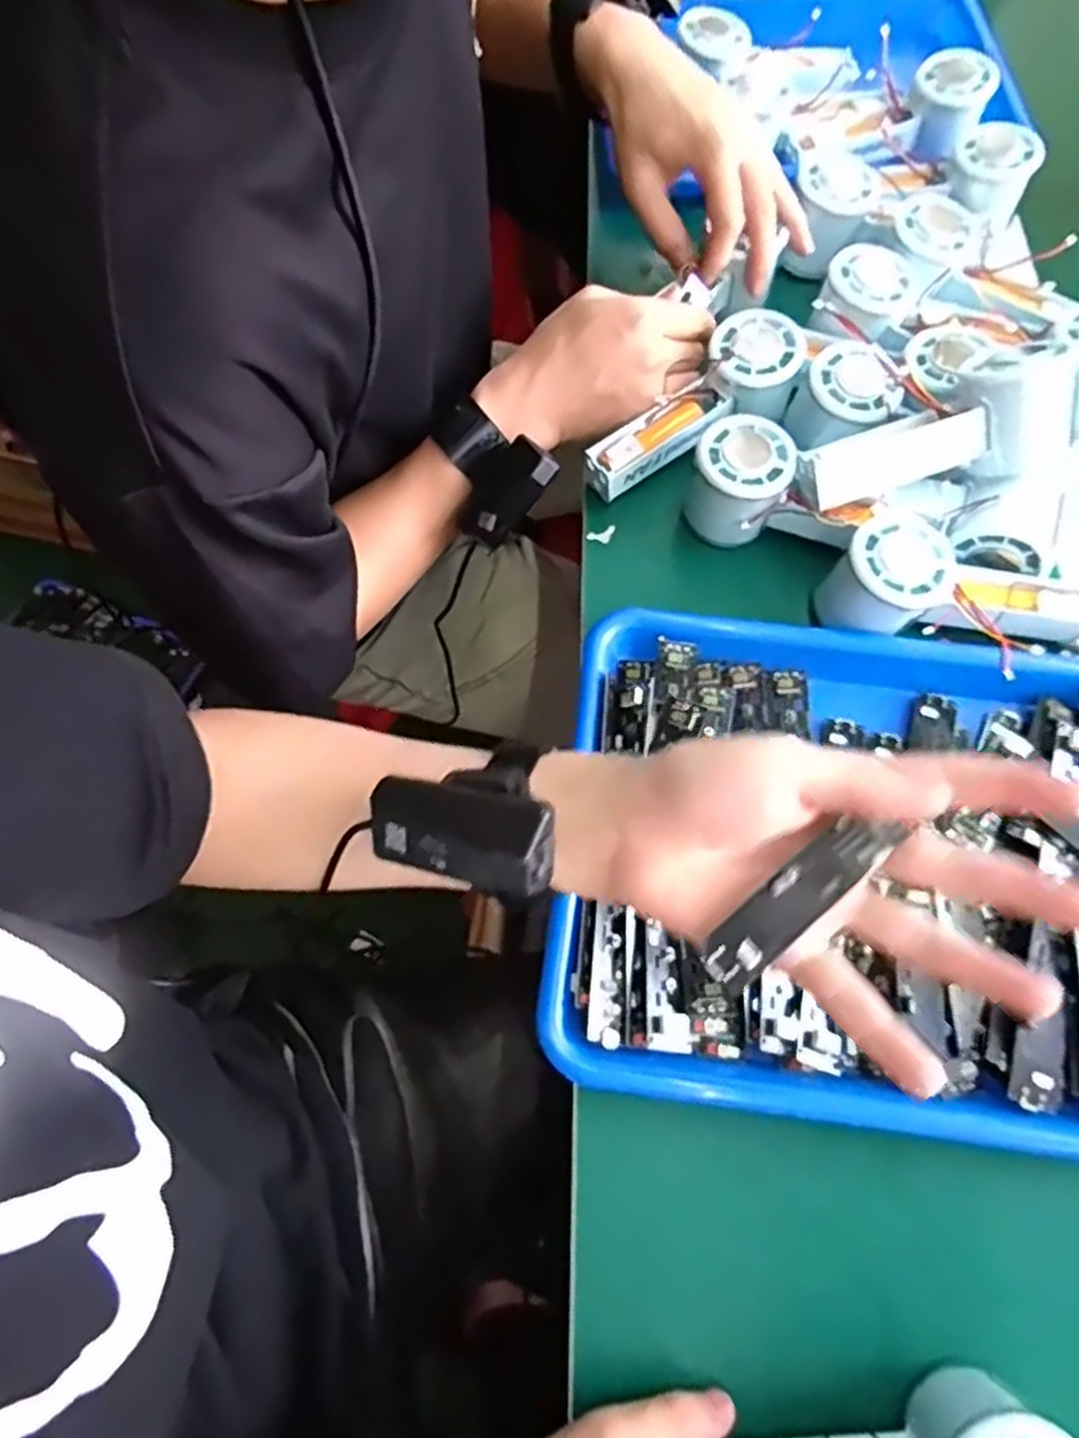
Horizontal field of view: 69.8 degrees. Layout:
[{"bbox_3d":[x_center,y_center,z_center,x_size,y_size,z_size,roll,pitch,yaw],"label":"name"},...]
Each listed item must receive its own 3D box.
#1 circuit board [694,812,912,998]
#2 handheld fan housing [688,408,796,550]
[{"bbox_3d":[0.093,0.065,0.277,0.080,0.005,0.022,-40,97,-6],"label":"circuit board"},{"bbox_3d":[0.121,-0.144,0.474,0.056,0.061,0.049,31,71,11],"label":"handheld fan housing"}]

